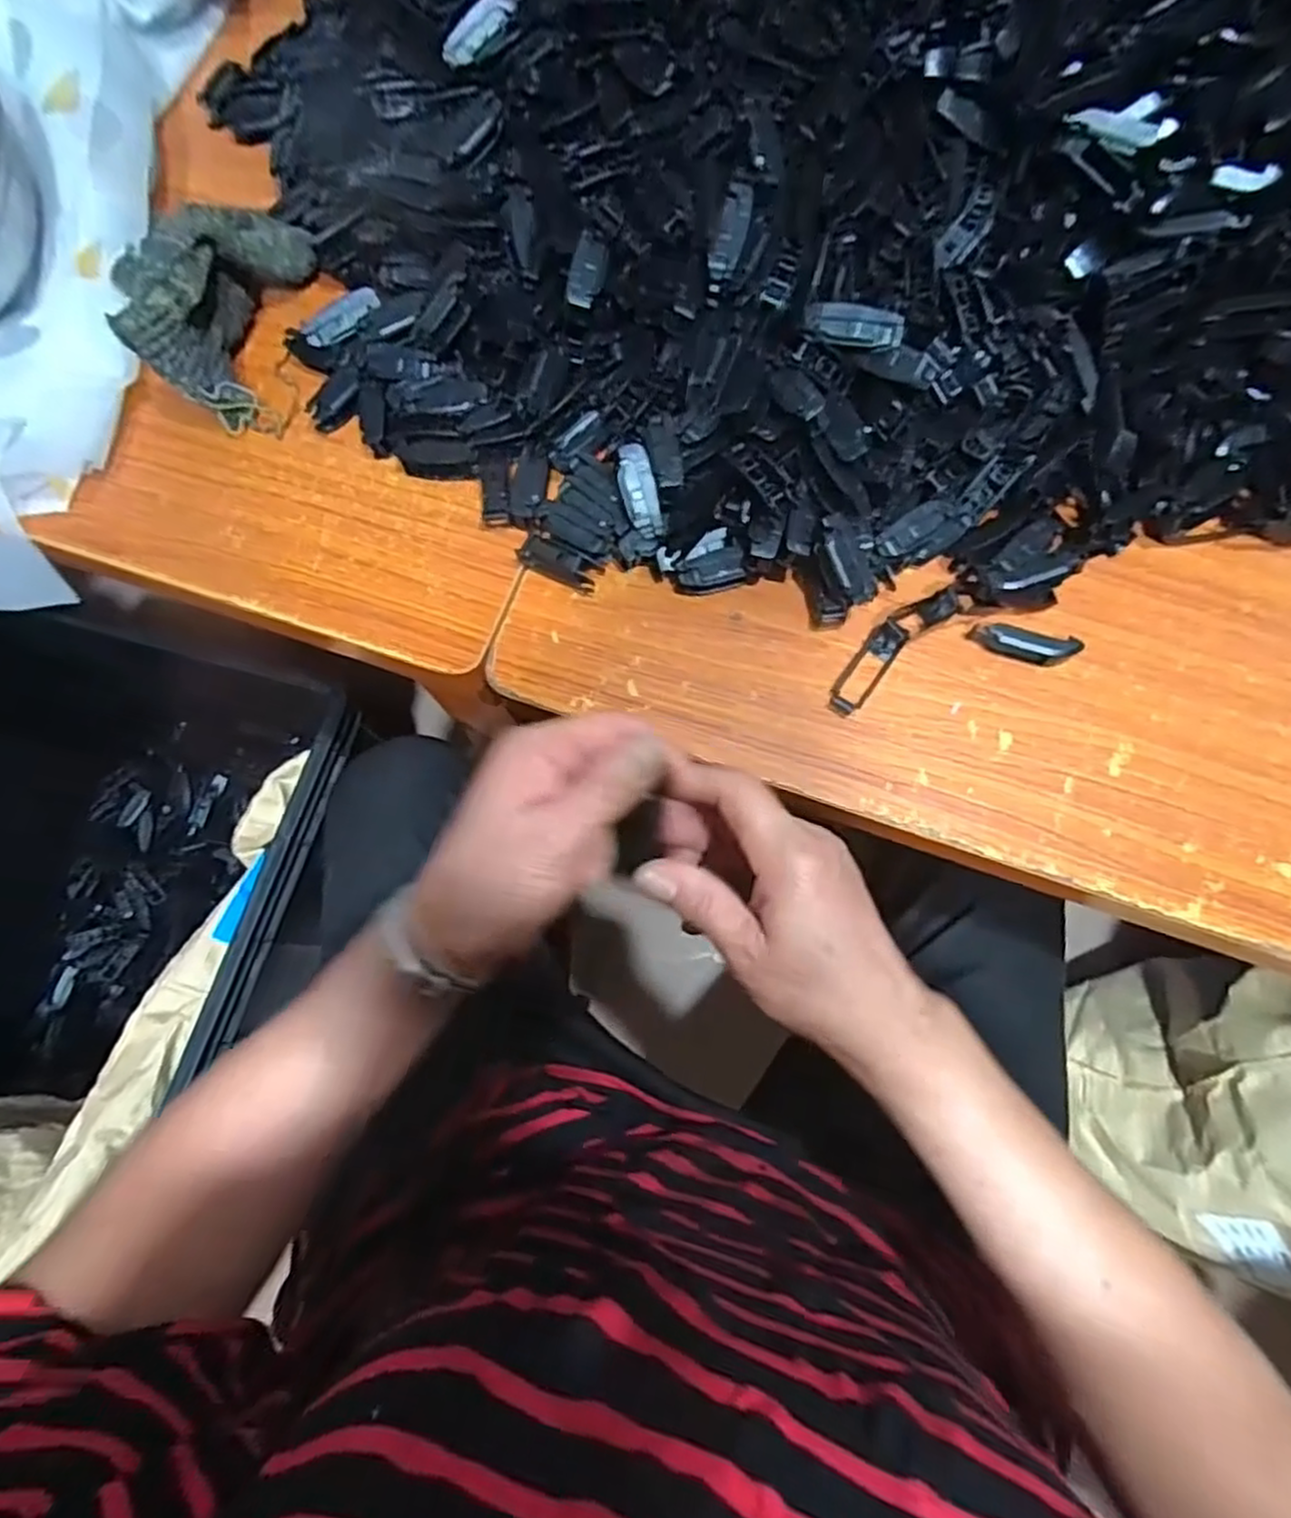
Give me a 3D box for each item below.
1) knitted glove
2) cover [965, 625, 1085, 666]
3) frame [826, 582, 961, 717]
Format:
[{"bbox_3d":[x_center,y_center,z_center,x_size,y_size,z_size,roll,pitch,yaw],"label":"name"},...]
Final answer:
[{"bbox_3d":[-0.254,-0.281,0.430,0.054,0.073,0.143,12,76,5],"label":"knitted glove"},{"bbox_3d":[0.204,-0.061,0.390,0.054,0.016,0.013,14,76,5],"label":"cover"},{"bbox_3d":[0.134,-0.062,0.397,0.096,0.006,0.024,-44,78,-9],"label":"frame"}]

